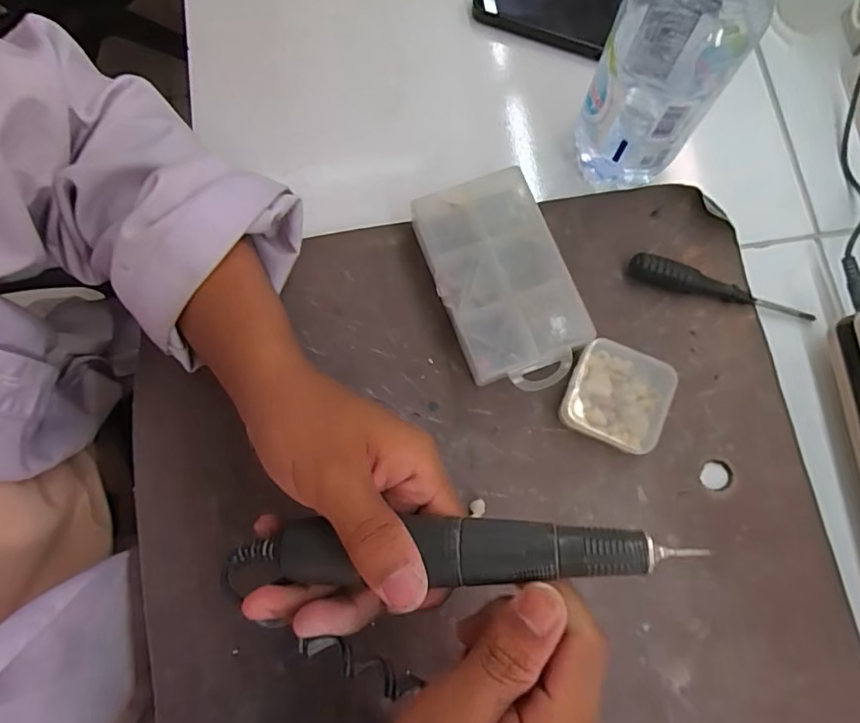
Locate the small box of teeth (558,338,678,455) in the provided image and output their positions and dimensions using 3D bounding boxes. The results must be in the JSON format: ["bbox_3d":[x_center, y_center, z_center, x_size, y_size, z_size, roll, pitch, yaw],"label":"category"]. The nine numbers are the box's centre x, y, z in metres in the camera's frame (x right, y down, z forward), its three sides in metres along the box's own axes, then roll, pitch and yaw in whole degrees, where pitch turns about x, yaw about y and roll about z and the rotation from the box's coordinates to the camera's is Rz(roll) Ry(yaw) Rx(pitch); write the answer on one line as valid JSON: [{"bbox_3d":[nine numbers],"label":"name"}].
[{"bbox_3d":[0.109,0.021,0.320,0.057,0.022,0.055,25,78,6],"label":"small box of teeth"}]

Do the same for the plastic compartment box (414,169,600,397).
[{"bbox_3d":[0.043,-0.045,0.329,0.072,0.034,0.126,-19,78,-4],"label":"plastic compartment box"}]

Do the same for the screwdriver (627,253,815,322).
[{"bbox_3d":[0.180,-0.043,0.336,0.115,0.017,0.014,18,77,4],"label":"screwdriver"}]

